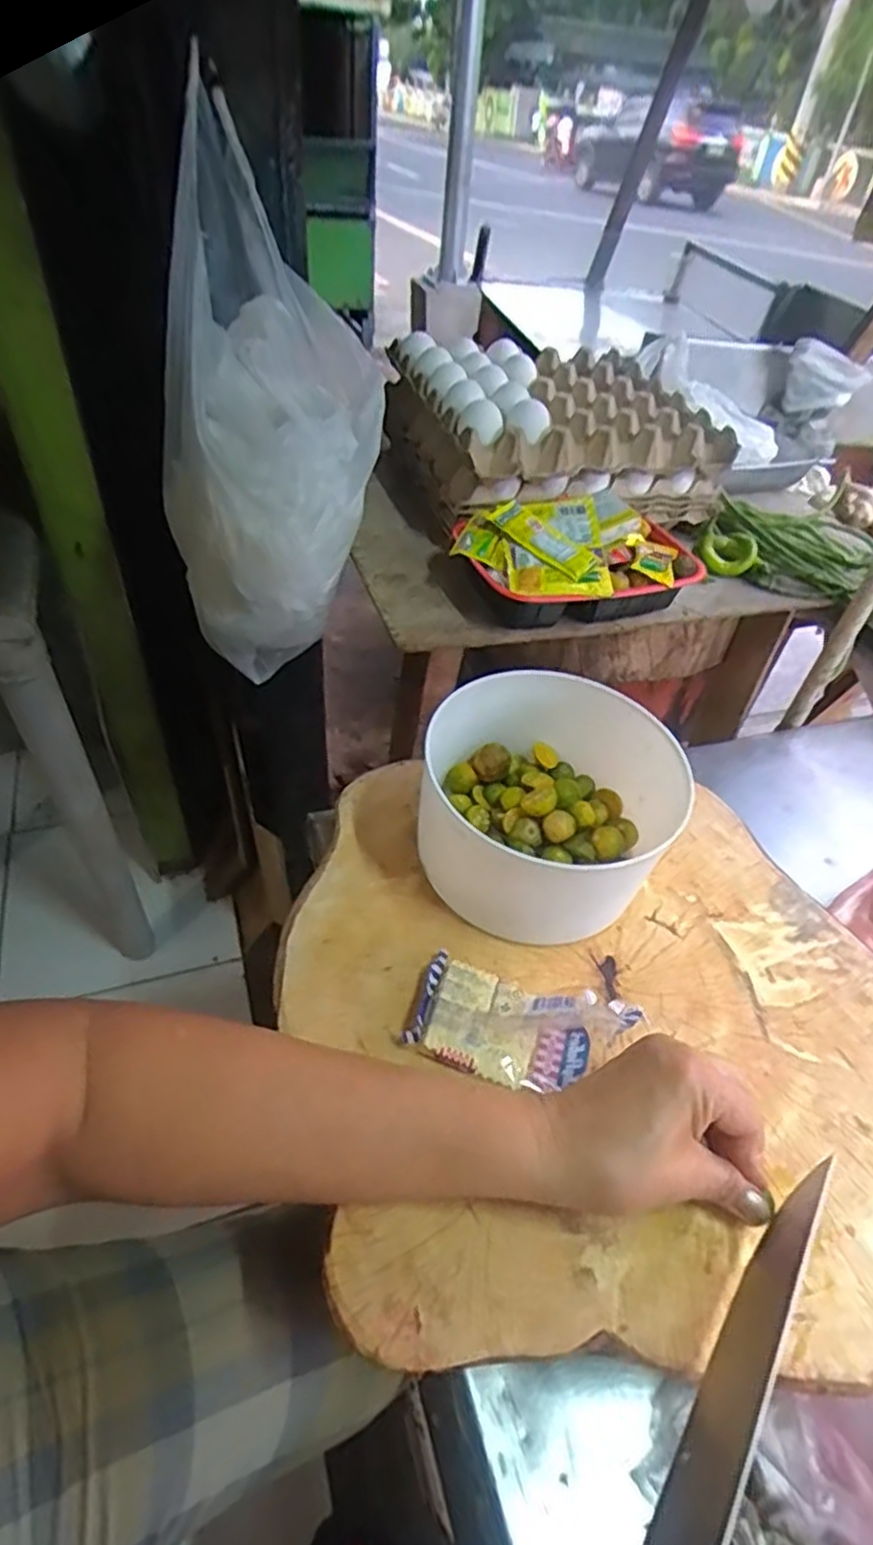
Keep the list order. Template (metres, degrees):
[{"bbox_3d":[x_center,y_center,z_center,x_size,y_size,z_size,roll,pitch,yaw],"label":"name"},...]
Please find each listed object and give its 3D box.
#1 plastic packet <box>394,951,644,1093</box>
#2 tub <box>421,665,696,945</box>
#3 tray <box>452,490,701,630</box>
[{"bbox_3d":[0.043,0.143,0.399,0.115,0.037,0.059,19,47,13],"label":"plastic packet"},{"bbox_3d":[0.074,0.020,0.478,0.150,0.100,0.155,3,46,-3],"label":"tub"},{"bbox_3d":[0.130,-0.193,0.641,0.214,0.067,0.123,-14,49,-19],"label":"tray"}]

